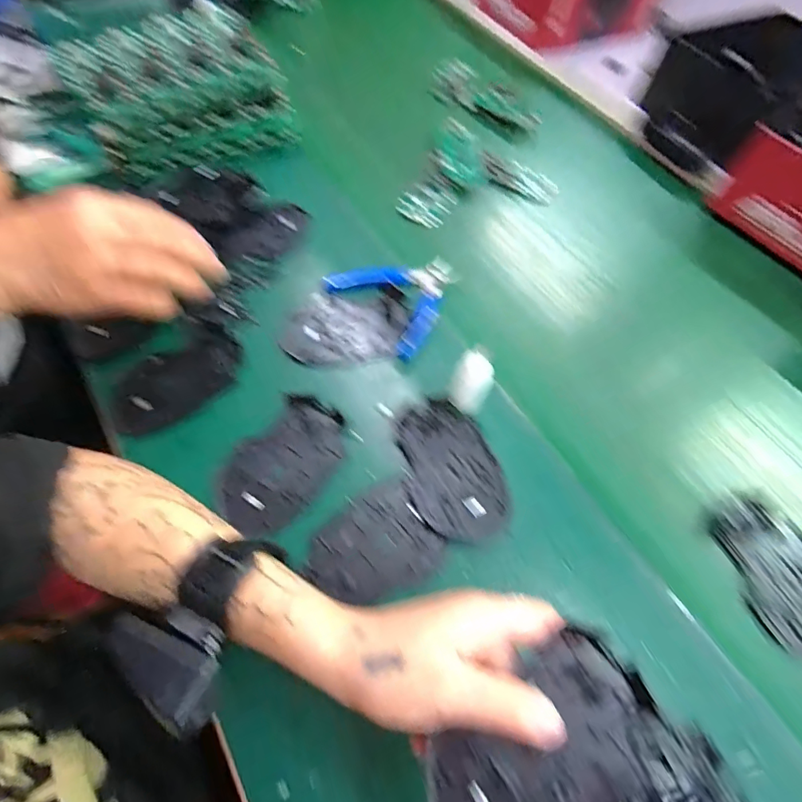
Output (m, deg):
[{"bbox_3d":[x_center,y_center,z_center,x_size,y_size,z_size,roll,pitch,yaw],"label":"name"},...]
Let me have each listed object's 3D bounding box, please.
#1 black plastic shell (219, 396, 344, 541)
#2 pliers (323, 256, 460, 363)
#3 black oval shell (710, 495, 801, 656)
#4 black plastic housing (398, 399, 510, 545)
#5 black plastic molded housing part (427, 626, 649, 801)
[{"bbox_3d":[-0.090,0.048,0.350,0.071,0.011,0.111,37,64,16],"label":"black plastic shell"},{"bbox_3d":[0.005,-0.109,0.431,0.111,0.015,0.111,-39,69,-23],"label":"pliers"},{"bbox_3d":[0.281,0.128,0.331,0.064,0.011,0.111,-15,62,-13],"label":"black oval shell"},{"bbox_3d":[0.040,0.053,0.349,0.071,0.012,0.110,-20,63,-15],"label":"black plastic housing"},{"bbox_3d":[0.066,0.169,0.208,0.110,0.015,0.069,-32,68,-19],"label":"black plastic molded housing part"}]

